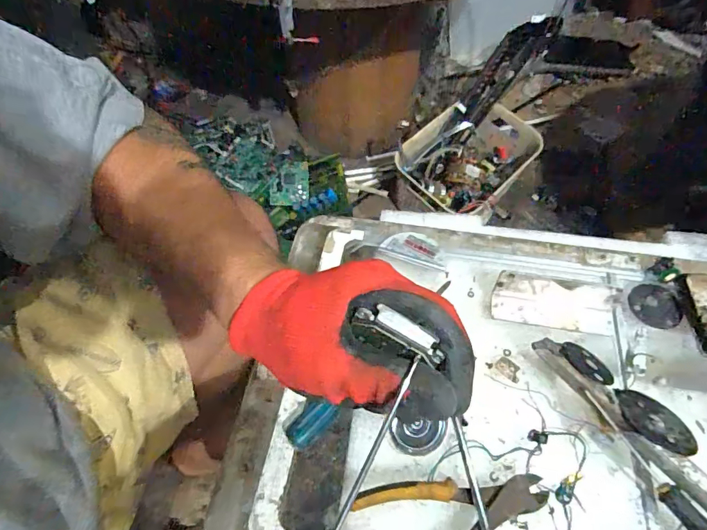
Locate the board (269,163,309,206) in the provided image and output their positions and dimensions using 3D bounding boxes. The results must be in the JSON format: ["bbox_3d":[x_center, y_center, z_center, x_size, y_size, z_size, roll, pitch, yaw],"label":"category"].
[{"bbox_3d":[-0.136,-0.171,0.947,0.080,0.015,0.087,-2,94,-2],"label":"board"}]

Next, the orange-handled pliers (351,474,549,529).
[{"bbox_3d":[0.088,0.218,0.387,0.167,0.029,0.081,-17,56,-9],"label":"orange-handled pliers"}]

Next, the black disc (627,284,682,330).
[{"bbox_3d":[0.341,0.047,0.508,0.048,0.008,0.056,3,55,5],"label":"black disc"}]

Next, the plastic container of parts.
[{"bbox_3d":[0.238,-0.221,0.922,0.204,0.106,0.292,32,62,23],"label":"plastic container of parts"}]

